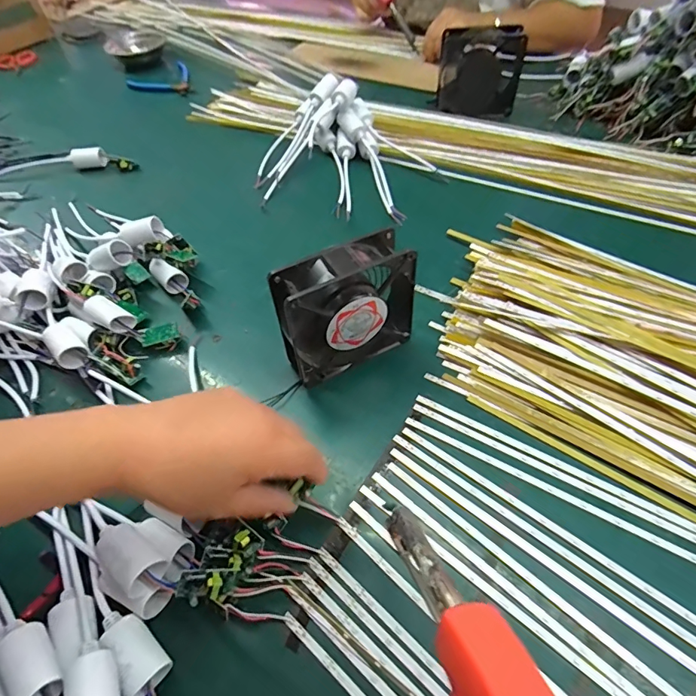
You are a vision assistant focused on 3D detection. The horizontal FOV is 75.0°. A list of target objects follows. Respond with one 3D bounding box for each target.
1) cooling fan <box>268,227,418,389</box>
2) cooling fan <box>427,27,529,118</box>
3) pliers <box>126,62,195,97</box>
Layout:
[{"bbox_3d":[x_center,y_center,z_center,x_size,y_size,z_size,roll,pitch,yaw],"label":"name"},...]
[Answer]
[{"bbox_3d":[-0.001,-0.032,0.408,0.122,0.122,0.039,-24,55,-14],"label":"cooling fan"},{"bbox_3d":[0.207,-0.435,0.715,0.127,0.114,0.026,4,42,1],"label":"cooling fan"},{"bbox_3d":[-0.369,-0.514,0.887,0.119,0.016,0.153,-19,54,-11],"label":"pliers"}]

